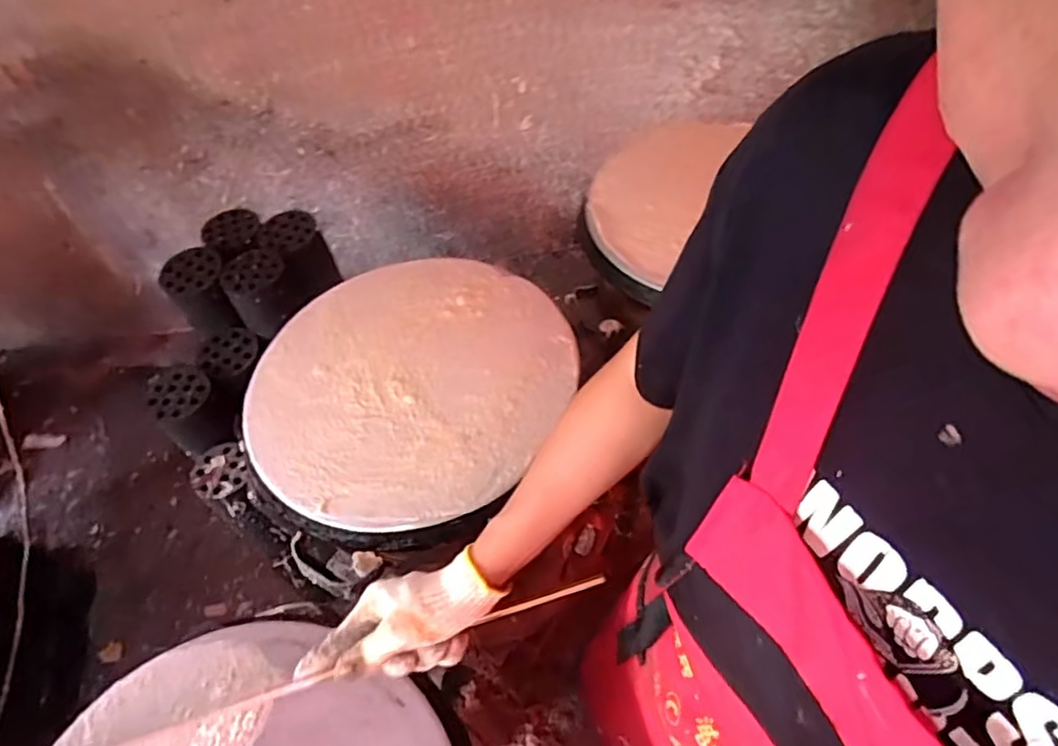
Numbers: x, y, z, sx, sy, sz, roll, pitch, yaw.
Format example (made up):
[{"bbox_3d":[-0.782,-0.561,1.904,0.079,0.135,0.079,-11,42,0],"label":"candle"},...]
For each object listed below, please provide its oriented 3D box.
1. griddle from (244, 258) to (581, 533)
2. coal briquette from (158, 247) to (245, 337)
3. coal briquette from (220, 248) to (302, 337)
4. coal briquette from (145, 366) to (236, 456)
[{"bbox_3d":[-0.131,0.000,0.711,0.339,0.018,0.365,-2,54,3],"label":"griddle"},{"bbox_3d":[-0.530,-0.131,1.020,0.096,0.098,0.101,-14,54,-5],"label":"coal briquette"},{"bbox_3d":[-0.437,-0.138,1.019,0.097,0.084,0.107,-32,57,-17],"label":"coal briquette"},{"bbox_3d":[-0.532,0.060,1.001,0.104,0.103,0.101,-35,59,-19],"label":"coal briquette"}]

